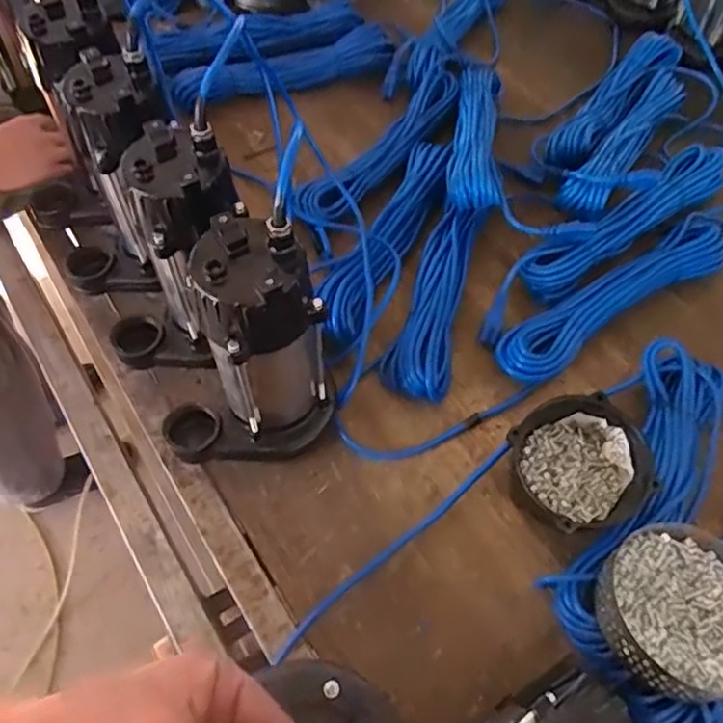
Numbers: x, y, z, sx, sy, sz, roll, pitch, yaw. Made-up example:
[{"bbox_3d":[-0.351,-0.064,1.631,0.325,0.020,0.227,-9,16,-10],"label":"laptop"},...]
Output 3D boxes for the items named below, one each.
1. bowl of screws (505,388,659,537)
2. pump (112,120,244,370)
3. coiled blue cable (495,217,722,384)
[{"bbox_3d":[0.210,0.104,0.621,0.108,0.074,0.122,-21,61,-14],"label":"bowl of screws"},{"bbox_3d":[-0.185,-0.093,0.600,0.154,0.253,0.100,-6,58,-6],"label":"pump"},{"bbox_3d":[0.306,-0.074,0.759,0.348,0.043,0.070,-30,64,-19],"label":"coiled blue cable"}]

